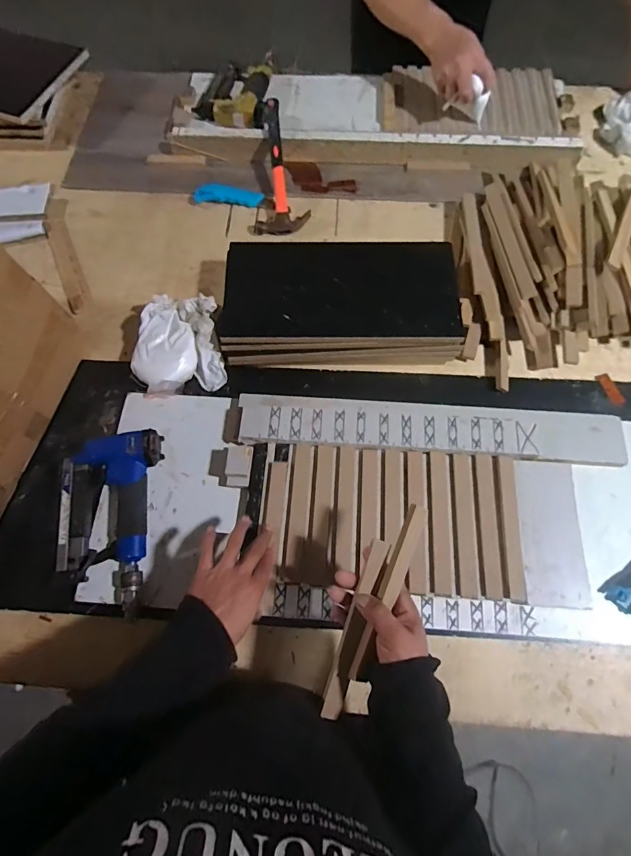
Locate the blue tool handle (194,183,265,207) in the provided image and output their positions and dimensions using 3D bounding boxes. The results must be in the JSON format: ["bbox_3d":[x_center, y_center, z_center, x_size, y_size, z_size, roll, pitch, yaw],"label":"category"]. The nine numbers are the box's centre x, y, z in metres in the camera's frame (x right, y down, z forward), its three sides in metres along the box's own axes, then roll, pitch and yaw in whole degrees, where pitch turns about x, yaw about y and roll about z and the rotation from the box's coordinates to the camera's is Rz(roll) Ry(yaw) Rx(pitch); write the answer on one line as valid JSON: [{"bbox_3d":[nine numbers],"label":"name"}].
[{"bbox_3d":[-0.165,-0.444,0.797,0.128,0.027,0.031,4,69,2],"label":"blue tool handle"}]

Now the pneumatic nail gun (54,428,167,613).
[{"bbox_3d":[-0.277,0.116,0.555,0.114,0.040,0.220,1,69,1],"label":"pneumatic nail gun"}]

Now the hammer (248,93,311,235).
[{"bbox_3d":[-0.072,-0.492,0.782,0.112,0.032,0.254,-2,87,1],"label":"hammer"}]

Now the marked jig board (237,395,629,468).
[{"bbox_3d":[0.162,0.000,0.583,0.534,0.022,0.072,4,69,2],"label":"marked jig board"}]

